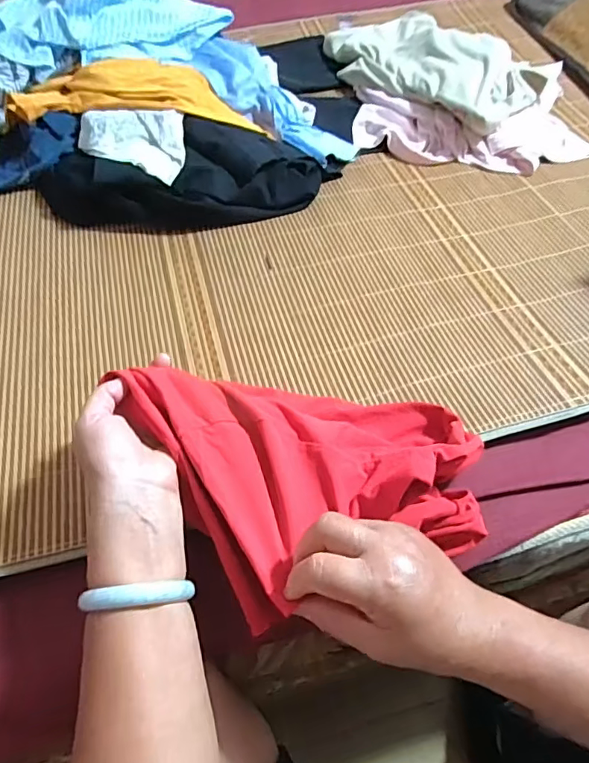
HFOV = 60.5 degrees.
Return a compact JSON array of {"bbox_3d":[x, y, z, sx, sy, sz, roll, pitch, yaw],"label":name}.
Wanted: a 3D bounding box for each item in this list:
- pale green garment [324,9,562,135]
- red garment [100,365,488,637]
[{"bbox_3d":[0.242,-0.559,0.874,0.240,0.072,0.364,-36,63,-24],"label":"pale green garment"},{"bbox_3d":[0.016,0.060,0.412,0.256,0.087,0.195,-15,57,-12],"label":"red garment"}]

